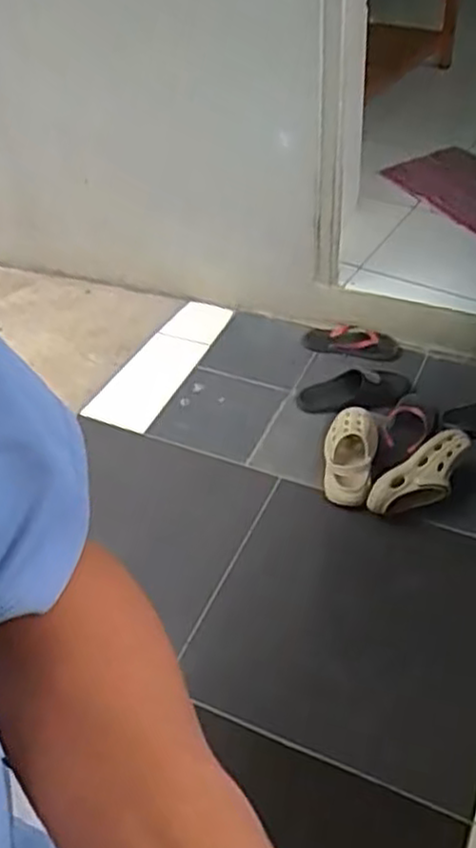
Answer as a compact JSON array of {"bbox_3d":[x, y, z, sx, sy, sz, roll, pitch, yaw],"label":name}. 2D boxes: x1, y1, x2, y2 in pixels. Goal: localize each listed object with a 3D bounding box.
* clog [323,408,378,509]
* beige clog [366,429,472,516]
[{"bbox_3d":[0.269,0.069,1.807,0.125,0.080,0.288,7,46,12],"label":"clog"},{"bbox_3d":[0.431,0.124,1.710,0.286,0.119,0.102,-37,50,-5],"label":"beige clog"}]

